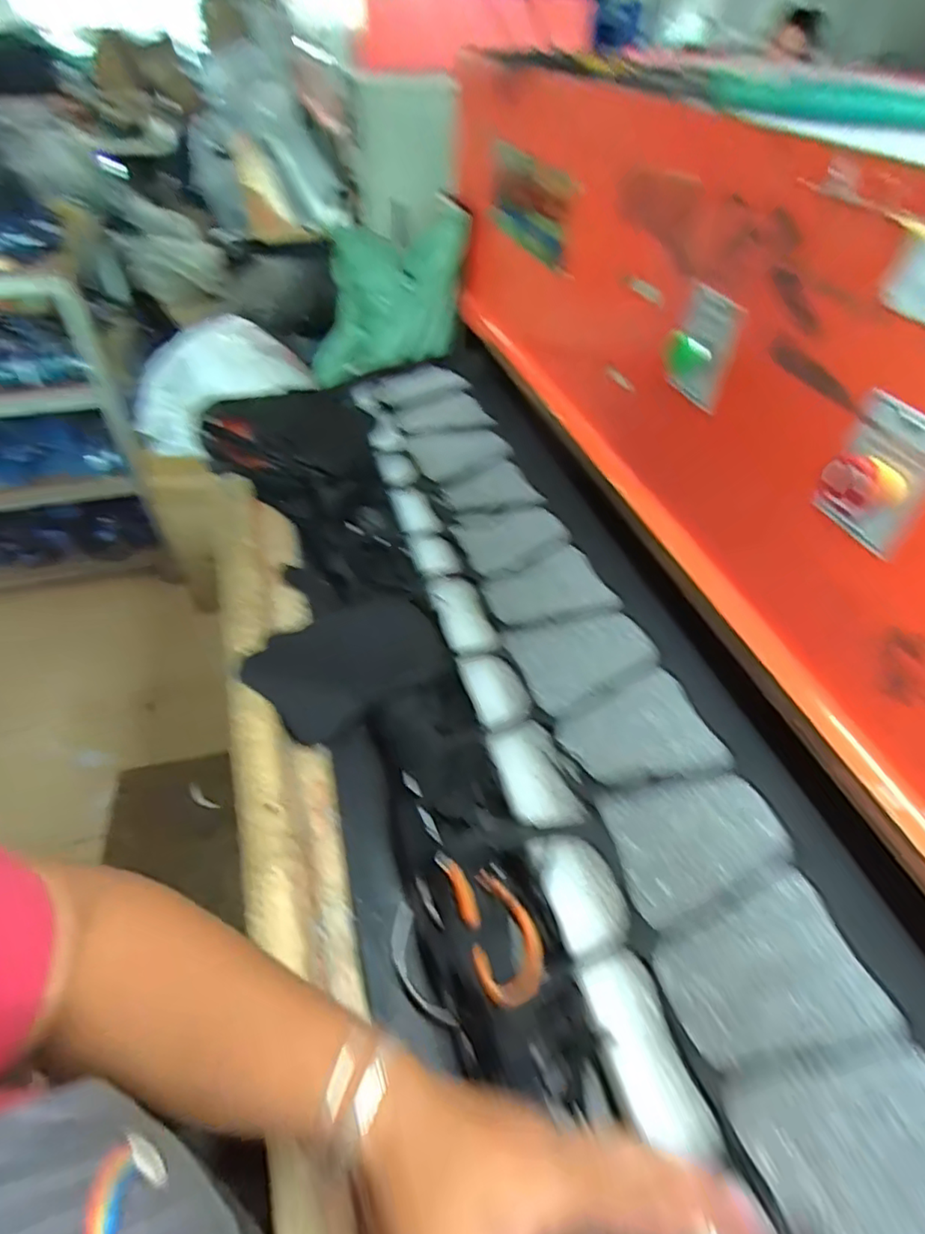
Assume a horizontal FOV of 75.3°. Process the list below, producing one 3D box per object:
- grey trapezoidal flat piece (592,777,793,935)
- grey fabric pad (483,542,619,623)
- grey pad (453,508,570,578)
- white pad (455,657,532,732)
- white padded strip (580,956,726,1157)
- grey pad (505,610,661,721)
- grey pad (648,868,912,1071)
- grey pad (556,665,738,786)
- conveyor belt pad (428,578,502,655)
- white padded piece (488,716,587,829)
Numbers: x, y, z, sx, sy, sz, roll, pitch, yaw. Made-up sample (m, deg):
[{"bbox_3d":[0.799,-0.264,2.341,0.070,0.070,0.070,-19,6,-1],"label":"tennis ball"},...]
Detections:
[{"bbox_3d":[0.189,0.178,0.476,0.140,0.022,0.098,-11,46,-6],"label":"grey trapezoidal flat piece"},{"bbox_3d":[0.092,-0.033,0.670,0.134,0.021,0.104,-16,47,-11],"label":"grey fabric pad"},{"bbox_3d":[0.061,-0.100,0.736,0.133,0.024,0.098,-21,48,-15],"label":"grey pad"},{"bbox_3d":[0.032,0.068,0.569,0.053,0.009,0.084,-16,47,-10],"label":"white pad"},{"bbox_3d":[0.115,0.273,0.377,0.046,0.011,0.107,-15,47,-10],"label":"white padded strip"},{"bbox_3d":[0.123,0.038,0.602,0.138,0.012,0.100,-18,47,-12],"label":"grey pad"},{"bbox_3d":[0.208,0.245,0.411,0.139,0.024,0.099,-15,47,-10],"label":"grey pad"},{"bbox_3d":[0.156,0.104,0.537,0.132,0.016,0.102,-15,47,-10],"label":"grey pad"},{"bbox_3d":[0.000,-0.003,0.634,0.051,0.013,0.103,-16,47,-11],"label":"conveyor belt pad"},{"bbox_3d":[0.063,0.132,0.507,0.063,0.014,0.098,-13,47,-8],"label":"white padded piece"}]

